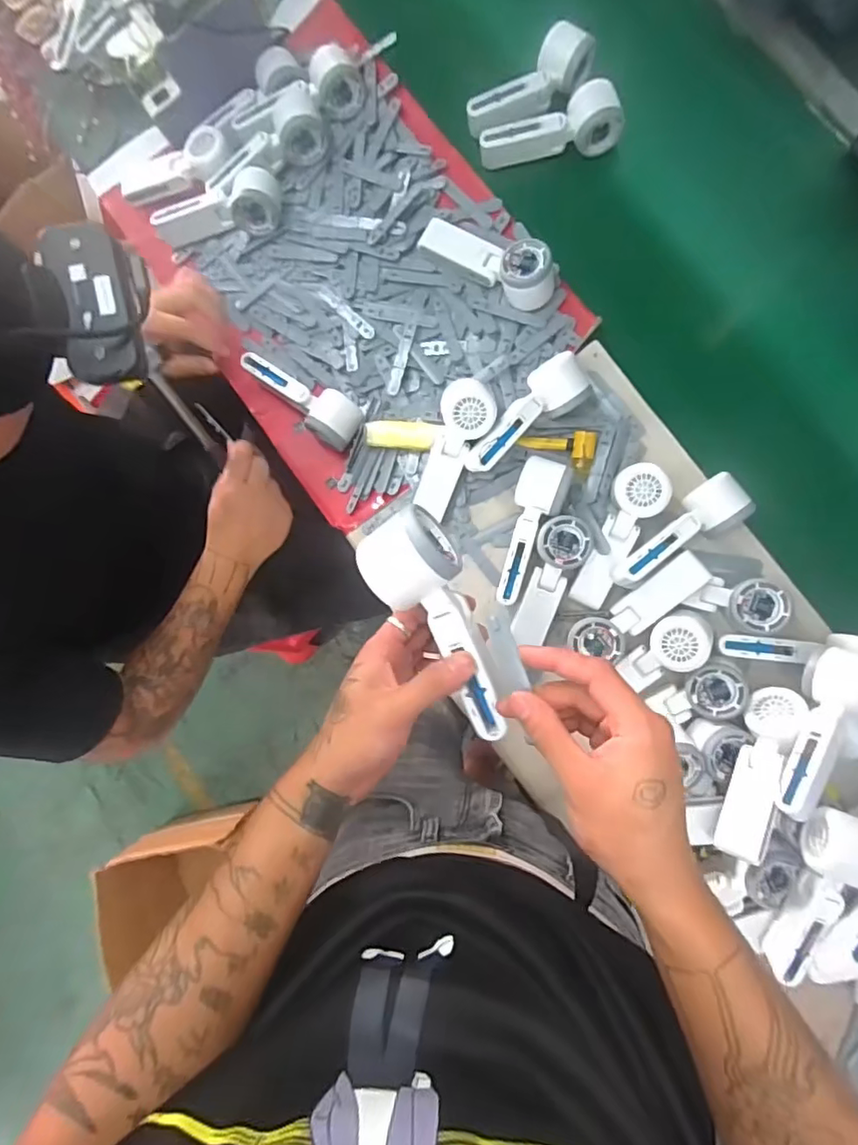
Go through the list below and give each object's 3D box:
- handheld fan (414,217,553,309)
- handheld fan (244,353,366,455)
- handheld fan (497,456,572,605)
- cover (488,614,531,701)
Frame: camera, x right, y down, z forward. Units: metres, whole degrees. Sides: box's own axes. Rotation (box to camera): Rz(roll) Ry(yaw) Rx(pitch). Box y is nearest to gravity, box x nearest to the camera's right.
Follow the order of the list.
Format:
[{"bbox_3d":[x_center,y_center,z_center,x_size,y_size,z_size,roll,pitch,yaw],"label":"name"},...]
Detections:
[{"bbox_3d":[0.070,-0.367,0.658,0.164,0.042,0.062,35,91,10],"label":"handheld fan"},{"bbox_3d":[-0.153,-0.212,0.691,0.157,0.044,0.059,34,91,10],"label":"handheld fan"},{"bbox_3d":[0.110,-0.043,0.633,0.055,0.047,0.164,17,88,10],"label":"handheld fan"},{"bbox_3d":[0.050,0.052,0.368,0.020,0.009,0.054,-13,105,7],"label":"cover"}]

